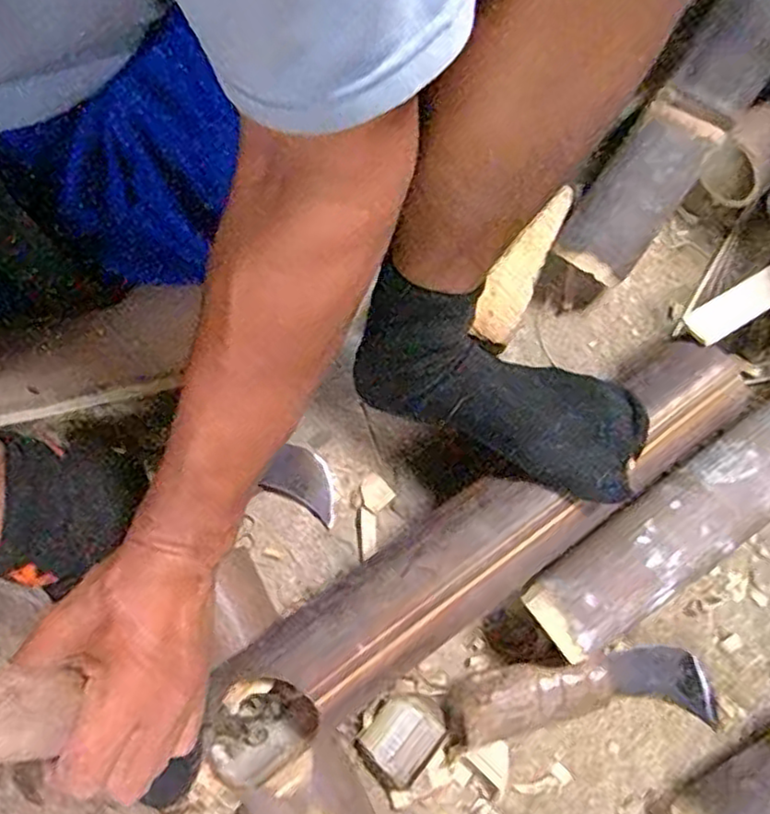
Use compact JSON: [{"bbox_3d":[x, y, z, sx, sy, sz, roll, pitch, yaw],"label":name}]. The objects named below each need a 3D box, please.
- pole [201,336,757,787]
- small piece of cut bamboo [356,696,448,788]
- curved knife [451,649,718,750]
[{"bbox_3d":[0.059,0.103,0.495,0.456,0.063,0.079,-37,77,-7],"label":"pole"},{"bbox_3d":[0.013,0.252,0.520,0.049,0.021,0.055,39,80,11],"label":"small piece of cut bamboo"},{"bbox_3d":[0.153,0.218,0.514,0.206,0.040,0.059,-5,75,1],"label":"curved knife"}]

